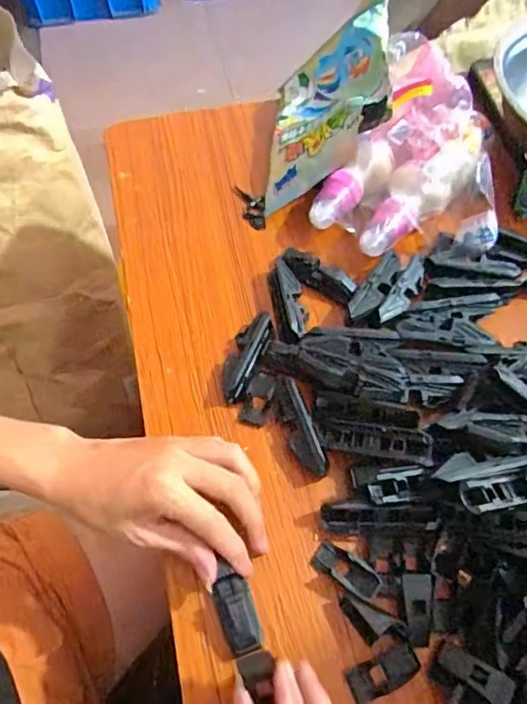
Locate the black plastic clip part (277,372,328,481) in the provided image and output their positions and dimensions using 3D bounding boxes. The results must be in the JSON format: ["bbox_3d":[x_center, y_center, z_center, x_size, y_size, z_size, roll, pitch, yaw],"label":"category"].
[{"bbox_3d":[0.024,0.050,0.370,0.018,0.014,0.076,-18,63,-10],"label":"black plastic clip part"}]

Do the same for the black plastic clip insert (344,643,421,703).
[{"bbox_3d":[0.069,0.183,0.305,0.042,0.008,0.019,-21,63,-11],"label":"black plastic clip insert"}]

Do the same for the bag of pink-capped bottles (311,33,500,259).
[{"bbox_3d":[0.133,-0.152,0.431,0.135,0.079,0.165,28,64,14],"label":"bag of pink-capped bottles"}]

